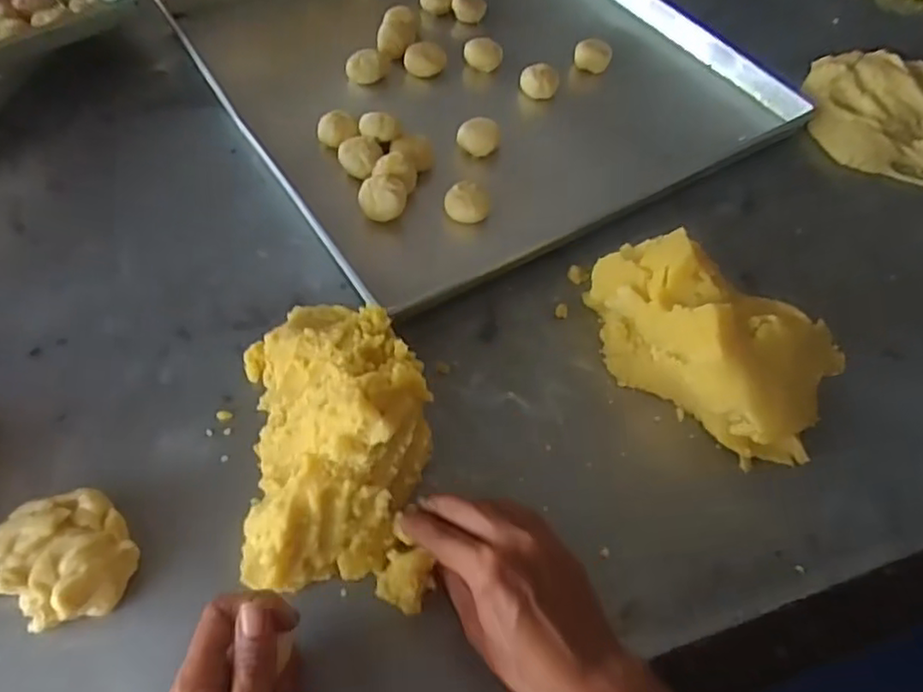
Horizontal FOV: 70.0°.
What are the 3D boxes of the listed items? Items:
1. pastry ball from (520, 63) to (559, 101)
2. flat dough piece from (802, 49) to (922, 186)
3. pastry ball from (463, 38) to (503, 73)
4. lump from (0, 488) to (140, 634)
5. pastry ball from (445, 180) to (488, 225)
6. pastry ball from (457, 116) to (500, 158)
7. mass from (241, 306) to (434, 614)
[{"bbox_3d":[0.081,-0.273,0.688,0.039,0.032,0.031,11,56,4],"label":"pastry ball"},{"bbox_3d":[0.484,-0.235,0.682,0.241,0.042,0.161,19,57,10],"label":"flat dough piece"},{"bbox_3d":[0.023,-0.309,0.708,0.041,0.026,0.038,2,56,-2],"label":"pastry ball"},{"bbox_3d":[-0.242,0.127,0.403,0.069,0.030,0.080,-30,63,-21],"label":"lump"},{"bbox_3d":[0.005,-0.124,0.589,0.038,0.031,0.035,2,56,-2],"label":"pastry ball"},{"bbox_3d":[0.016,-0.198,0.636,0.039,0.032,0.033,5,56,0],"label":"pastry ball"},{"bbox_3d":[-0.083,0.052,0.430,0.121,0.073,0.214,-5,58,-8],"label":"mass"}]

